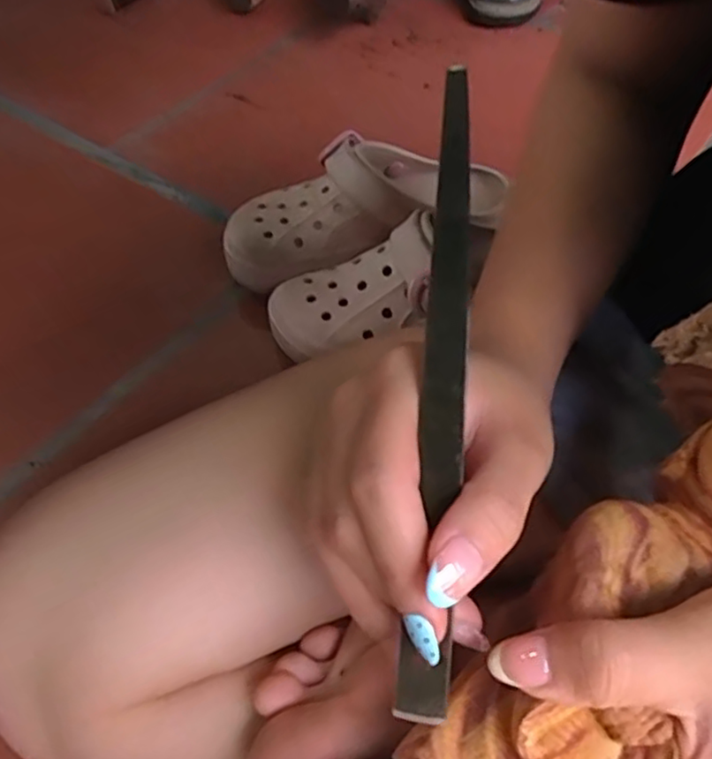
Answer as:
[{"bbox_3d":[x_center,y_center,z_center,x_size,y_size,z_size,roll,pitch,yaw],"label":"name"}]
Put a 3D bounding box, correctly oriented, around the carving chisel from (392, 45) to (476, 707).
[{"bbox_3d":[0.025,0.002,0.189,0.014,0.006,0.191,4,86,5],"label":"carving chisel"}]

